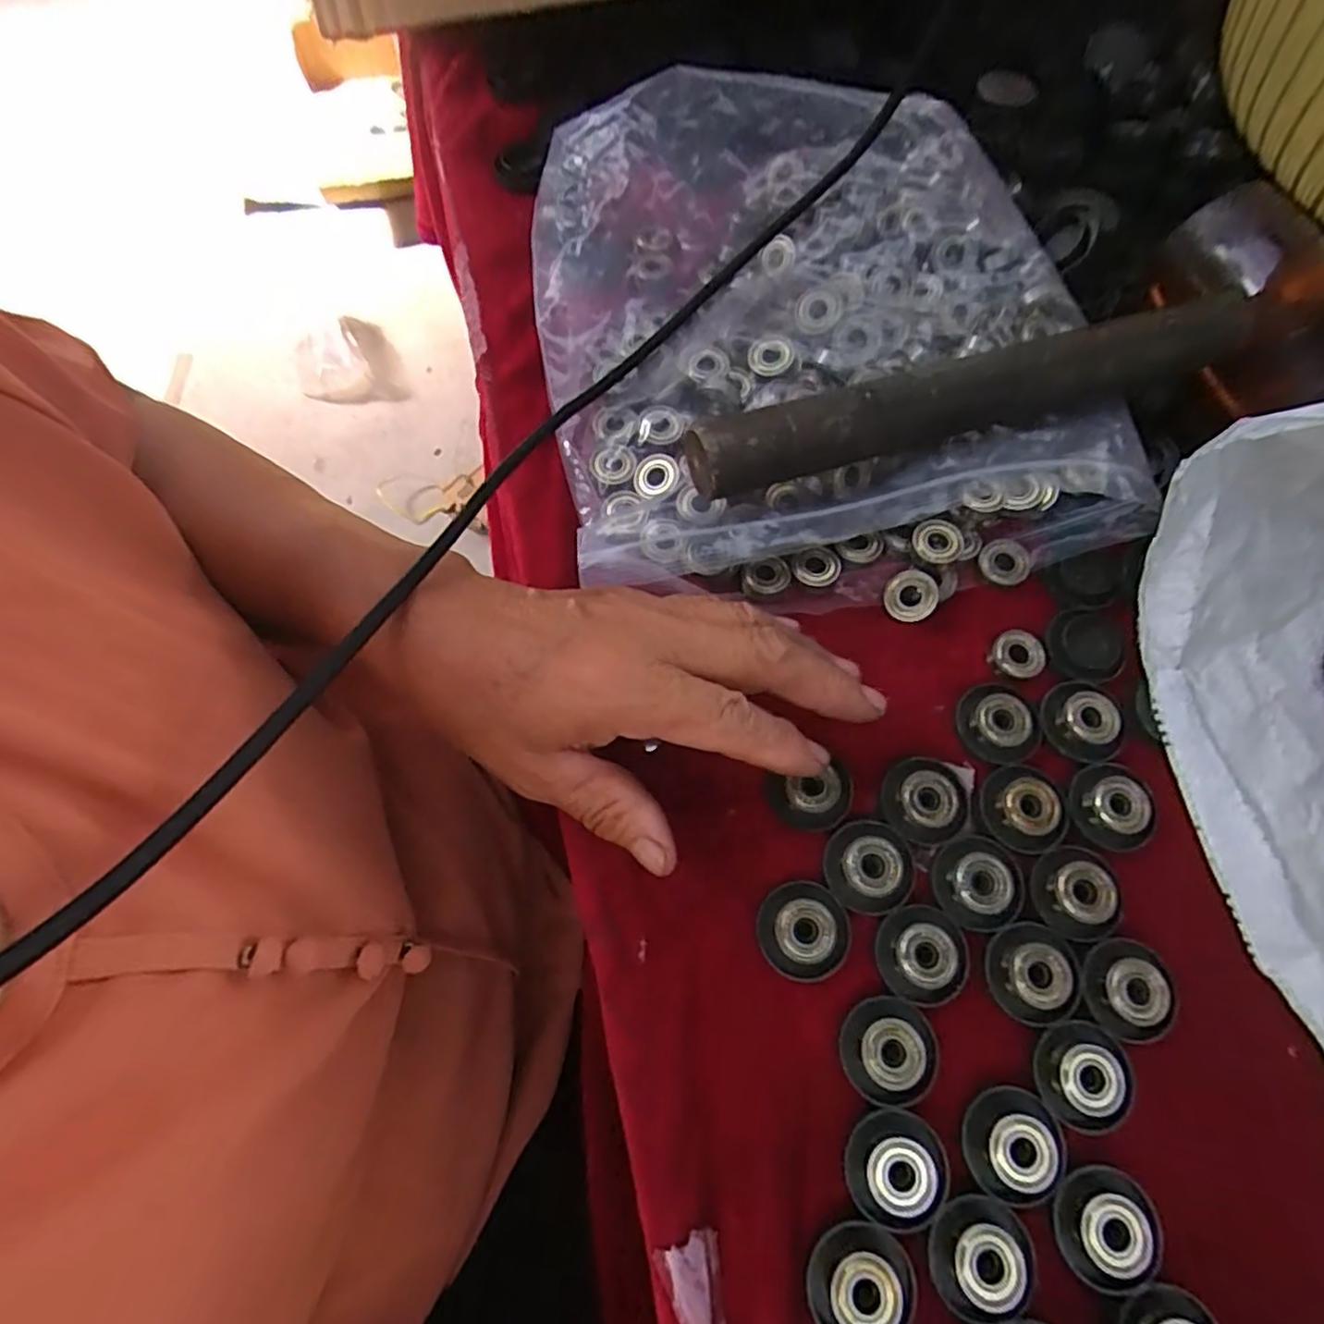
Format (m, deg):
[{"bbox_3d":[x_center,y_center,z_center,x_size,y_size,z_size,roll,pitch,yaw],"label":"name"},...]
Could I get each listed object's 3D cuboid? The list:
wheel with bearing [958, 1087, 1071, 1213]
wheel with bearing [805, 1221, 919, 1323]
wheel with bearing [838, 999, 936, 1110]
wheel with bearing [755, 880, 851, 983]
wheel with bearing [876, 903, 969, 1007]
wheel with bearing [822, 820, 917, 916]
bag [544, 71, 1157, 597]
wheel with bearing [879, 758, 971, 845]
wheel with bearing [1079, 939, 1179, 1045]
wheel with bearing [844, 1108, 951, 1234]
[{"bbox_3d":[0.116,0.158,0.218,0.033,0.008,0.028,-37,75,-11],"label":"wheel with bearing"},{"bbox_3d":[0.062,0.192,0.206,0.032,0.010,0.032,0,72,1],"label":"wheel with bearing"},{"bbox_3d":[0.077,0.132,0.228,0.030,0.011,0.032,0,72,1],"label":"wheel with bearing"},{"bbox_3d":[0.051,0.096,0.239,0.032,0.014,0.032,0,72,1],"label":"wheel with bearing"},{"bbox_3d":[0.093,0.104,0.237,0.031,0.011,0.032,0,72,1],"label":"wheel with bearing"},{"bbox_3d":[0.077,0.075,0.245,0.032,0.011,0.032,0,72,1],"label":"wheel with bearing"},{"bbox_3d":[0.069,-0.156,0.307,0.246,0.044,0.254,-9,72,-2],"label":"bag"},{"bbox_3d":[0.101,0.053,0.258,0.031,0.013,0.030,33,95,17],"label":"wheel with bearing"},{"bbox_3d":[0.163,0.115,0.234,0.027,0.009,0.032,10,72,4],"label":"wheel with bearing"},{"bbox_3d":[0.075,0.163,0.216,0.031,0.008,0.030,0,72,1],"label":"wheel with bearing"}]

